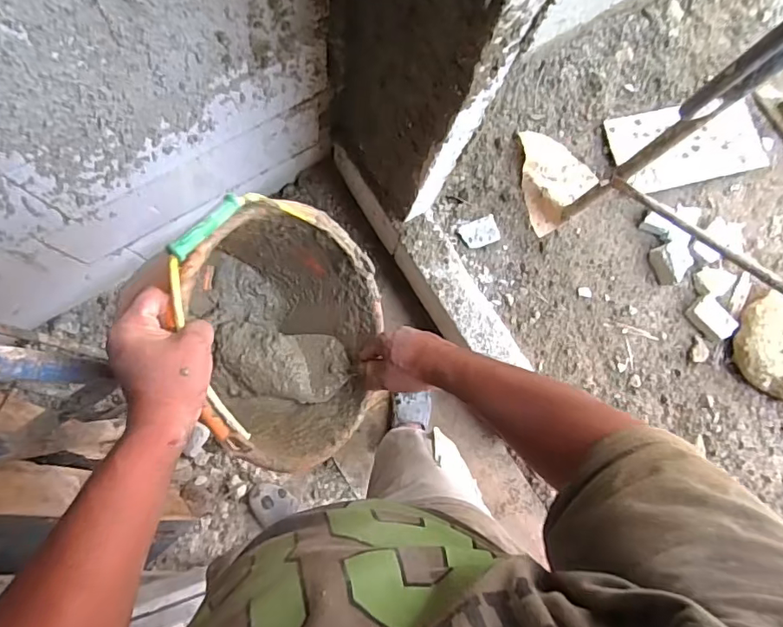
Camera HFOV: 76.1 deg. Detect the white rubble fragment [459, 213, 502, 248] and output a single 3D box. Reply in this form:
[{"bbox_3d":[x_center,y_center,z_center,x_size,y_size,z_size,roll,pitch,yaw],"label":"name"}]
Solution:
[{"bbox_3d":[0.255,-0.231,1.433,0.112,0.029,0.074,-20,86,-9],"label":"white rubble fragment"}]

